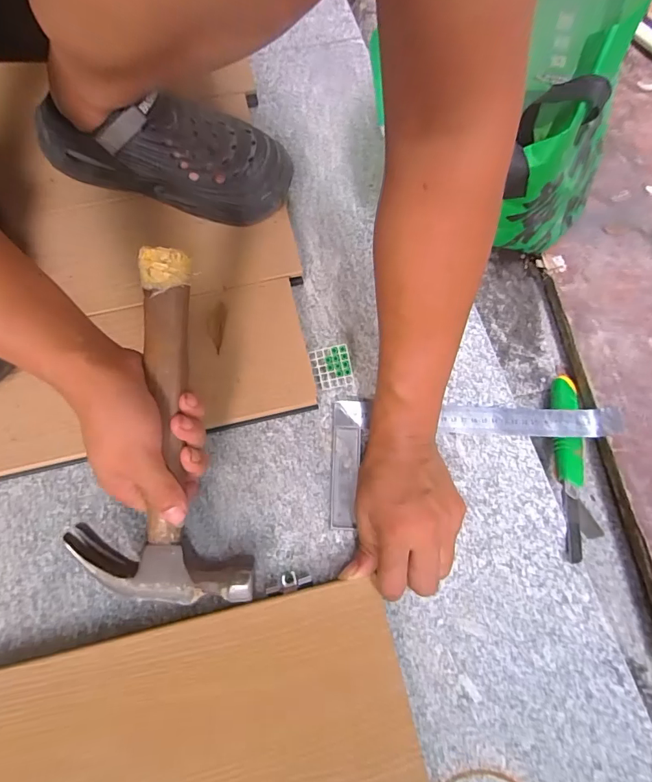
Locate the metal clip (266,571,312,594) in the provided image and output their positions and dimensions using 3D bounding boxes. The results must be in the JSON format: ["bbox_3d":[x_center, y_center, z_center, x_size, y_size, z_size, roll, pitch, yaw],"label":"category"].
[{"bbox_3d":[-0.033,0.163,0.368,0.039,0.011,0.014,-10,69,-4],"label":"metal clip"}]

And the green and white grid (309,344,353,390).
[{"bbox_3d":[0.005,-0.023,0.426,0.039,0.008,0.040,-13,90,18],"label":"green and white grid"}]

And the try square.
[{"bbox_3d":[0.142,0.069,0.405,0.275,0.022,0.120,2,68,1],"label":"try square"}]

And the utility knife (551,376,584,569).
[{"bbox_3d":[0.246,0.064,0.435,0.028,0.021,0.215,18,53,4],"label":"utility knife"}]

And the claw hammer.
[{"bbox_3d":[-0.129,0.030,0.338,0.136,0.023,0.273,0,94,-2],"label":"claw hammer"}]

